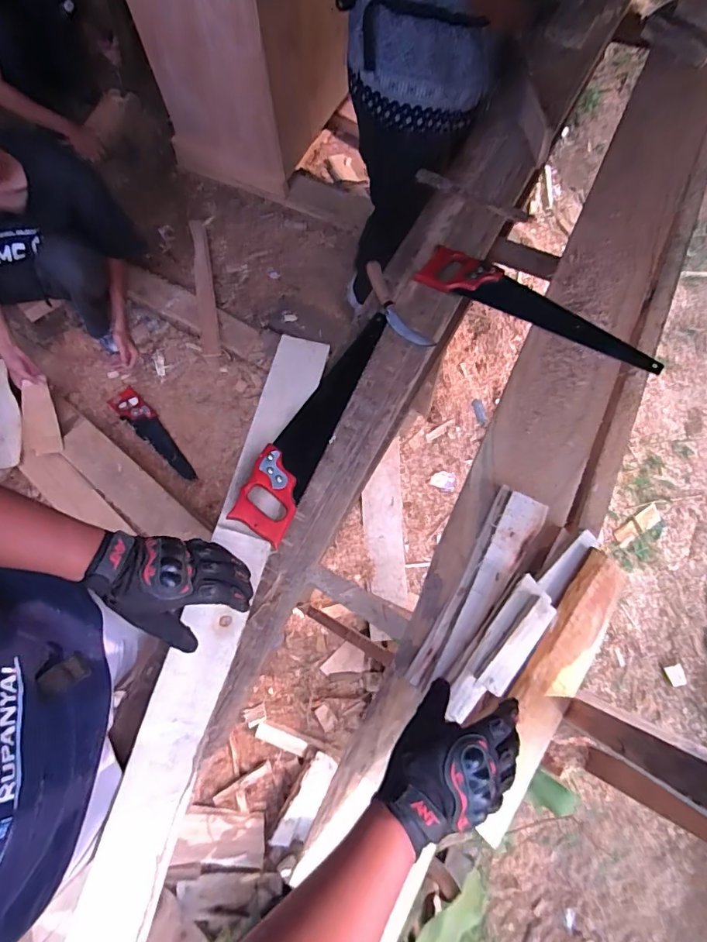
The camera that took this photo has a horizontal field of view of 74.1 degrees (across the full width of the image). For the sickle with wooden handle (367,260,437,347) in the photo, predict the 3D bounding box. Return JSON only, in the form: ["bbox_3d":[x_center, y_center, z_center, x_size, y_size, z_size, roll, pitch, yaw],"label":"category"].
[{"bbox_3d":[0.073,-0.297,0.853,0.042,0.036,0.199,-32,75,-12],"label":"sickle with wooden handle"}]

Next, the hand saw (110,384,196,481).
[{"bbox_3d":[-0.614,-0.113,1.465,0.368,0.034,0.081,44,76,12],"label":"hand saw"}]

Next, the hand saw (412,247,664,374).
[{"bbox_3d":[0.339,-0.290,0.859,0.461,0.032,0.084,28,73,8],"label":"hand saw"}]

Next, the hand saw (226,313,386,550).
[{"bbox_3d":[-0.066,-0.096,0.774,0.085,0.037,0.436,22,72,6],"label":"hand saw"}]

